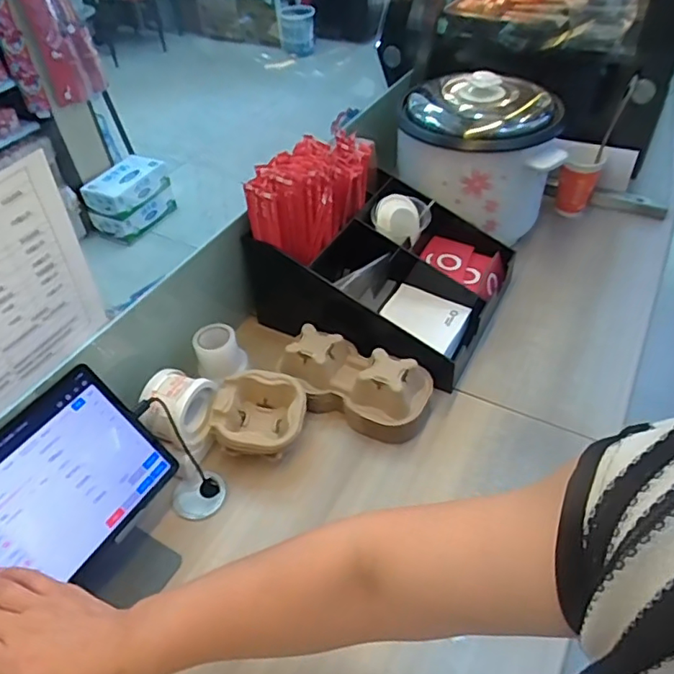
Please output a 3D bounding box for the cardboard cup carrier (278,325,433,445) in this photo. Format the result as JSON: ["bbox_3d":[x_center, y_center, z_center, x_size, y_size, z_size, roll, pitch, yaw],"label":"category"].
[{"bbox_3d":[0.024,0.062,0.749,0.196,0.079,0.101,15,47,18],"label":"cardboard cup carrier"}]

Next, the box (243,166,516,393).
[{"bbox_3d":[0.083,-0.111,0.867,0.330,0.136,0.308,20,49,22],"label":"box"}]

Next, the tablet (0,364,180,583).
[{"bbox_3d":[-0.289,0.164,0.536,0.012,0.157,0.256,-18,25,49],"label":"tablet"}]

